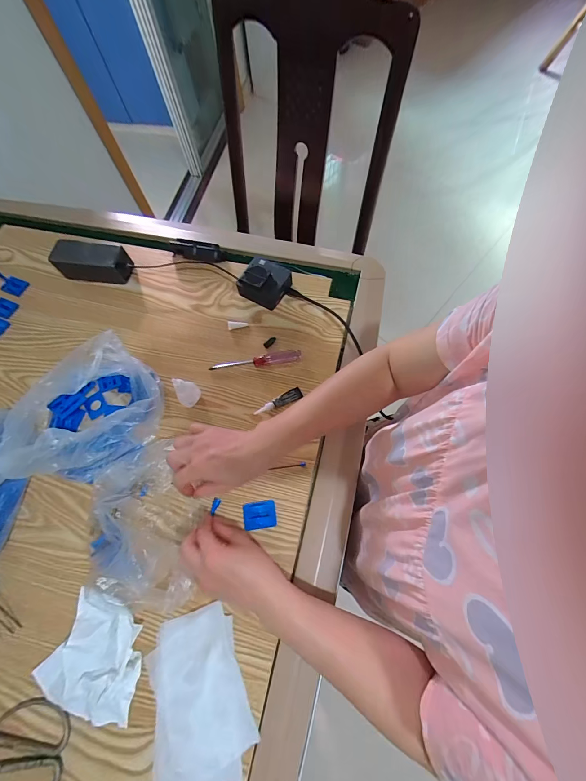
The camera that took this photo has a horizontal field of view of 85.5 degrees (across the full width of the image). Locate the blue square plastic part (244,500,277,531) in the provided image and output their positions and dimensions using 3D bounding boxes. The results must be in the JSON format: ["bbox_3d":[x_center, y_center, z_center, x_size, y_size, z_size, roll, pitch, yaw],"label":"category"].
[{"bbox_3d":[-0.046,0.171,0.438,0.044,0.010,0.035,-7,68,-1],"label":"blue square plastic part"}]

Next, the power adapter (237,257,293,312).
[{"bbox_3d":[-0.049,-0.192,0.561,0.077,0.048,0.067,25,71,12],"label":"power adapter"}]

